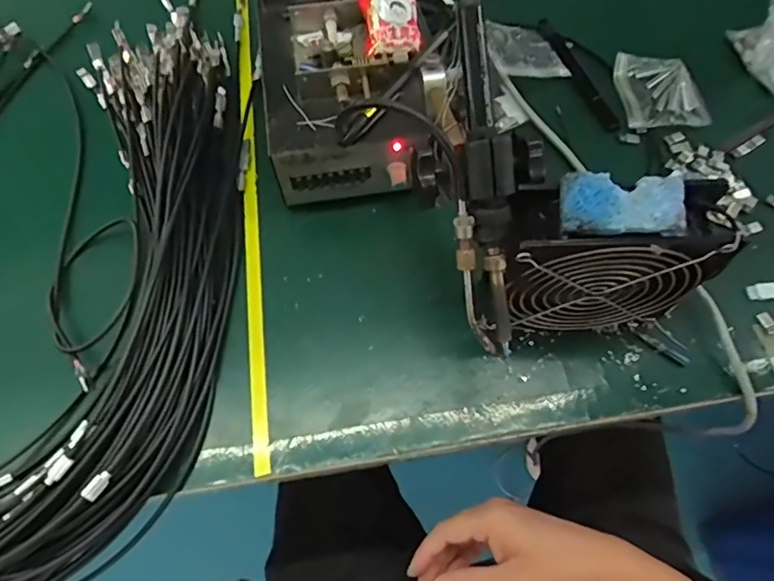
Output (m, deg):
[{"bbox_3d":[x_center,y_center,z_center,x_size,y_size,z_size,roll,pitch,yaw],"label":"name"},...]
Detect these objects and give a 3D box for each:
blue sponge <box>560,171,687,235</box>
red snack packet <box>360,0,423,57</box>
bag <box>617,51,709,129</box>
[{"bbox_3d":[0.122,-0.046,0.281,0.060,0.012,0.031,3,68,0],"label":"blue sponge"},{"bbox_3d":[0.002,-0.204,0.393,0.043,0.016,0.068,-12,96,-12],"label":"red snack packet"},{"bbox_3d":[0.238,-0.176,0.479,0.067,0.019,0.074,-8,69,-3],"label":"bag"}]

